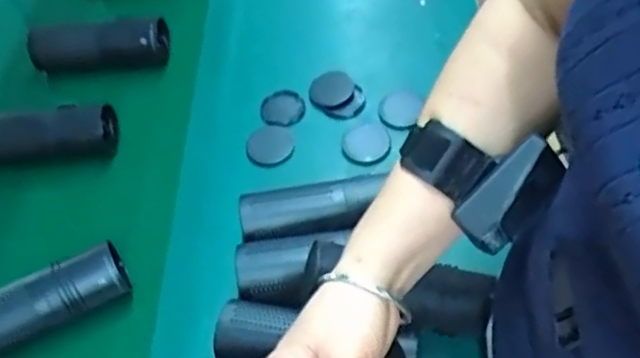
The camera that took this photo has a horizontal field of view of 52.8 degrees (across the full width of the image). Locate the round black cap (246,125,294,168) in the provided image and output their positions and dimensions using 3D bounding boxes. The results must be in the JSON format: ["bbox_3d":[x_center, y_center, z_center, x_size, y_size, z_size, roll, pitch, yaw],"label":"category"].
[{"bbox_3d":[-0.053,-0.036,0.685,0.047,0.014,0.046,-2,55,3],"label":"round black cap"}]

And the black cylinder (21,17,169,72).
[{"bbox_3d":[-0.270,-0.167,0.782,0.169,0.059,0.045,-4,55,2],"label":"black cylinder"}]

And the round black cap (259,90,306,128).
[{"bbox_3d":[-0.042,-0.080,0.721,0.049,0.006,0.056,-28,57,-14],"label":"round black cap"}]

